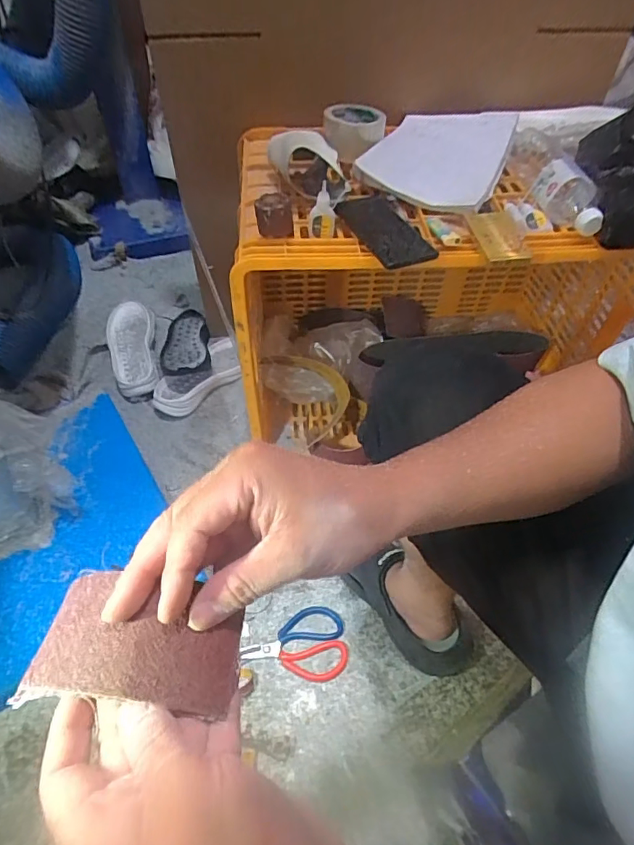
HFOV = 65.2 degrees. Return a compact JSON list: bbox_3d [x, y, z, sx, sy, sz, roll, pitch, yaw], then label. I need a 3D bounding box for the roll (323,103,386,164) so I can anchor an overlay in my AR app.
[{"bbox_3d":[0.059,-0.469,0.800,0.092,0.068,0.092,0,51,0],"label":"roll"}]

